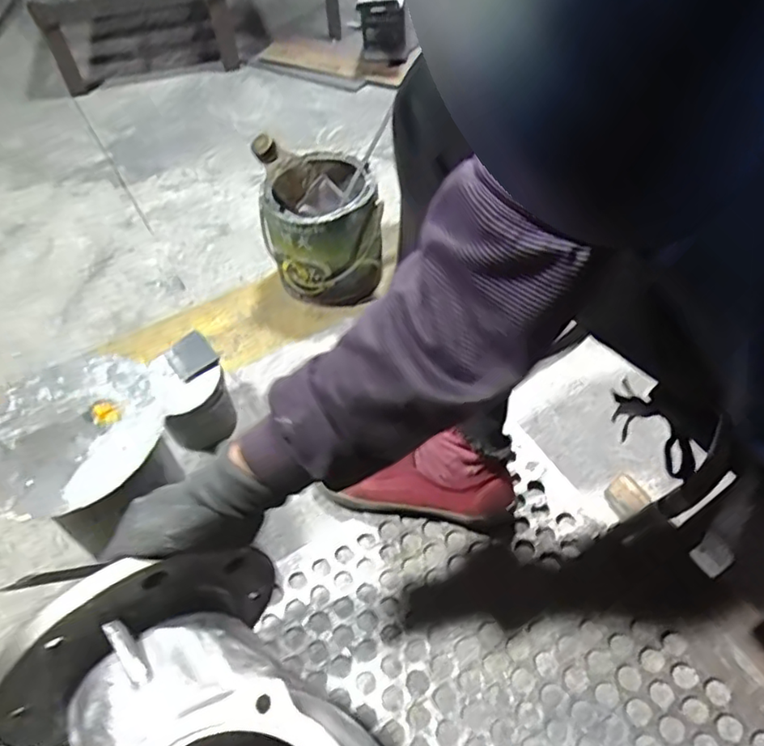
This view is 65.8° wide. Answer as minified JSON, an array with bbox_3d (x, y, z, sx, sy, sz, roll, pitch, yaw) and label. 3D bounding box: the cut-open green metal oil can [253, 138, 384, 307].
[{"bbox_3d":[-0.082,-0.209,0.786,0.146,0.215,0.133,-14,51,-7],"label":"cut-open green metal oil can"}]

